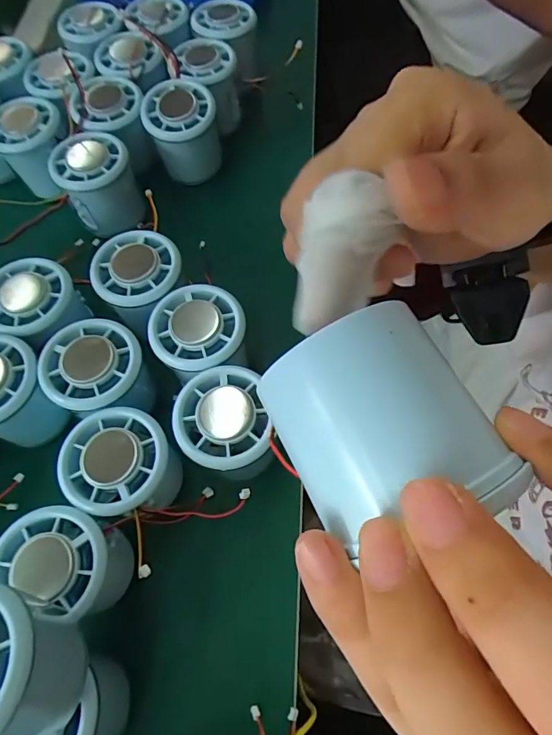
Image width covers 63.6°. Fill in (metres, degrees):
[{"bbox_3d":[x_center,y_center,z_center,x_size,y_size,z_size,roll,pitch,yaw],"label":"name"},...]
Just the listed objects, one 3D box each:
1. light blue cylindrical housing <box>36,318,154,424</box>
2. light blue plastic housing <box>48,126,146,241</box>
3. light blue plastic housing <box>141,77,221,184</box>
[{"bbox_3d":[-0.106,0.006,0.276,0.055,0.050,0.056,-1,65,3],"label":"light blue cylindrical housing"},{"bbox_3d":[-0.137,-0.143,0.348,0.053,0.052,0.054,-21,65,-6],"label":"light blue plastic housing"},{"bbox_3d":[-0.075,-0.192,0.370,0.056,0.060,0.063,-14,65,-3],"label":"light blue plastic housing"}]

